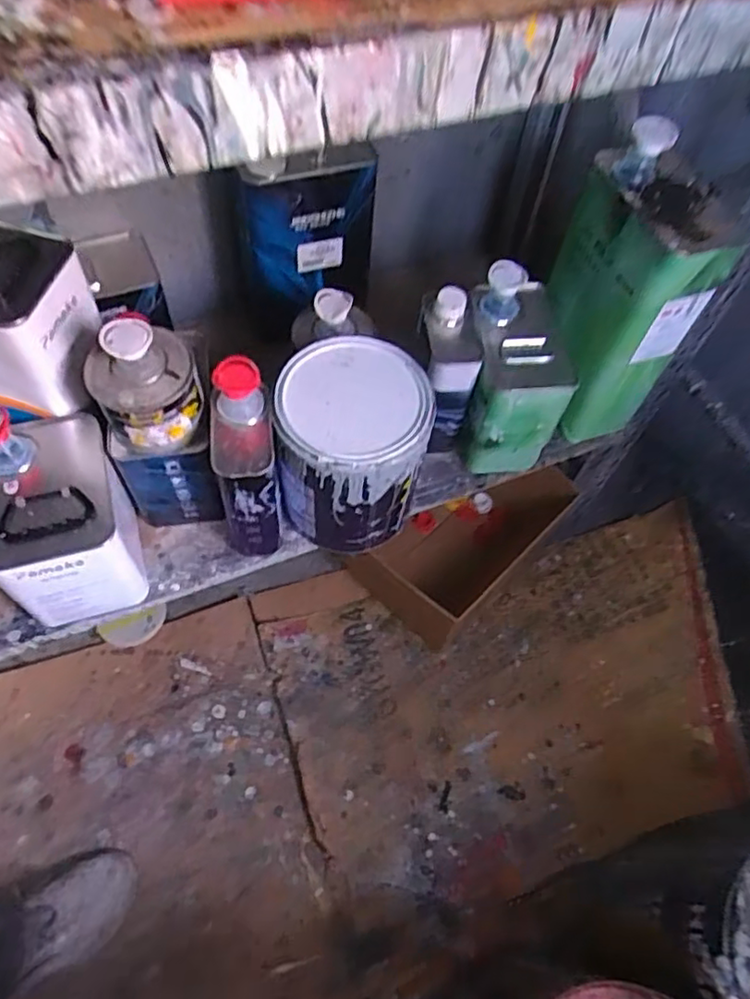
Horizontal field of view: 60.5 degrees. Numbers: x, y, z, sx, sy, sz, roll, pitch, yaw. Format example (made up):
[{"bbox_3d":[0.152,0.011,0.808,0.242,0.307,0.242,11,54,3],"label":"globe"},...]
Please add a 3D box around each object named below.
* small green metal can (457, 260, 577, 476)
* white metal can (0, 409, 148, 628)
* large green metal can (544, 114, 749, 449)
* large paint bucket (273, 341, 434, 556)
[{"bbox_3d":[0.165,-0.159,0.786,0.107,0.205,0.162,-1,61,-5],"label":"small green metal can"},{"bbox_3d":[-0.327,0.013,0.665,0.122,0.185,0.167,-16,63,-12],"label":"white metal can"},{"bbox_3d":[0.279,-0.228,0.746,0.119,0.330,0.144,-8,61,-8],"label":"large green metal can"},{"bbox_3d":[-0.024,-0.055,0.710,0.148,0.194,0.149,2,60,-3],"label":"large paint bucket"}]

